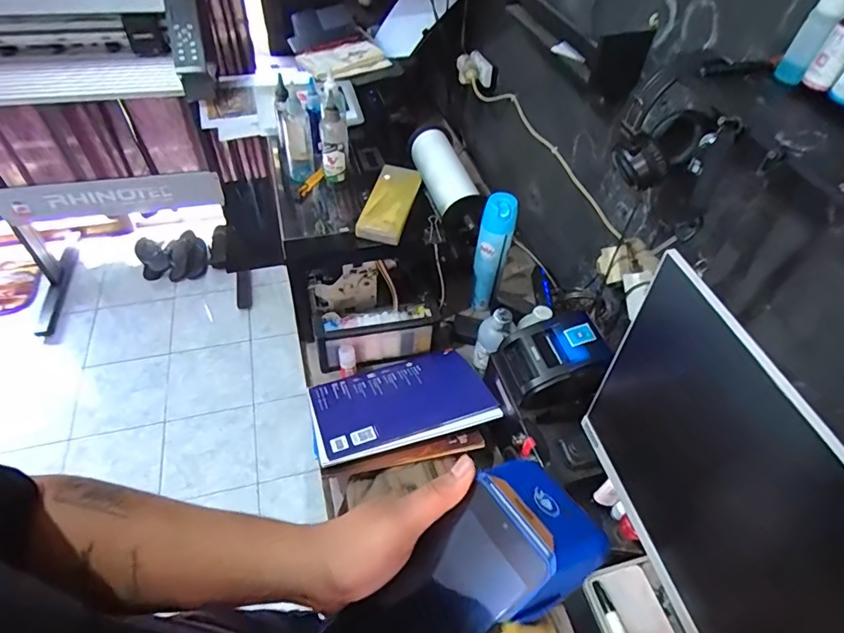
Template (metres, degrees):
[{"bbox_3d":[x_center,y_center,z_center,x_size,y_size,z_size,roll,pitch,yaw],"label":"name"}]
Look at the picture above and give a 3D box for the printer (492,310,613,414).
[{"bbox_3d":[0.205,0.073,0.770,0.148,0.111,0.119,-13,52,-15],"label":"printer"}]

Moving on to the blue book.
[{"bbox_3d":[-0.044,0.150,0.872,0.301,0.020,0.217,-16,31,-14],"label":"blue book"}]

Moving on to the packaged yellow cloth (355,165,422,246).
[{"bbox_3d":[-0.058,-0.213,0.903,0.080,0.025,0.178,17,58,2],"label":"packaged yellow cloth"}]

